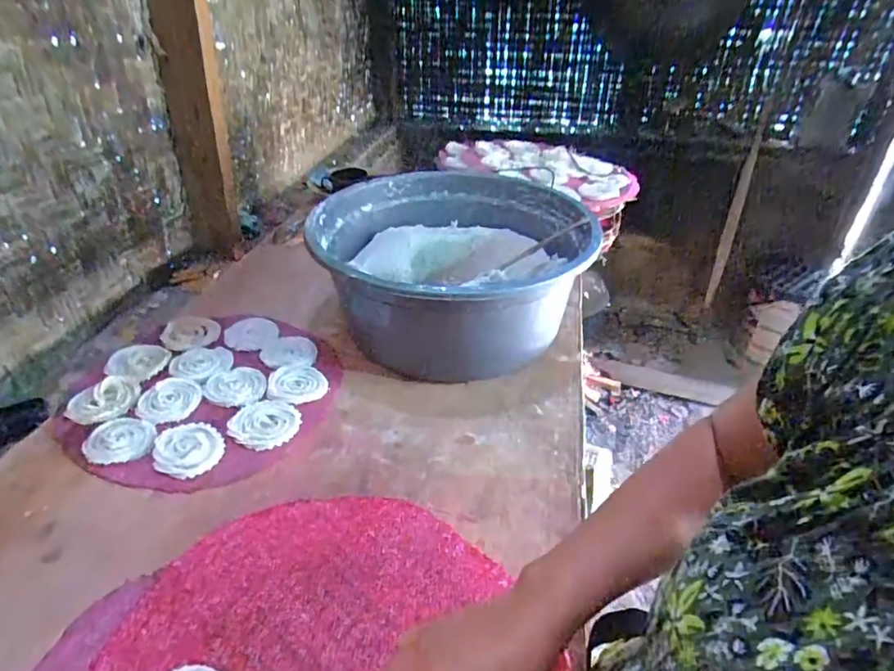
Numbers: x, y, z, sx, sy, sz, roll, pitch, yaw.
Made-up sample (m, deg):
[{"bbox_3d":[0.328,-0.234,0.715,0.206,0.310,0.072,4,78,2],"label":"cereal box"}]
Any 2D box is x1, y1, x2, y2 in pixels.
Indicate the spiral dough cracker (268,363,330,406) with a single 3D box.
[{"bbox_3d":[-0.202,0.063,0.713,0.076,0.011,0.086,-7,34,-13],"label":"spiral dough cracker"}]

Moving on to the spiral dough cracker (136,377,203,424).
[{"bbox_3d":[-0.352,0.081,0.676,0.069,0.007,0.081,5,33,4],"label":"spiral dough cracker"}]

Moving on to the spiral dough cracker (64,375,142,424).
[{"bbox_3d":[-0.428,0.081,0.665,0.070,0.013,0.081,18,36,24],"label":"spiral dough cracker"}]

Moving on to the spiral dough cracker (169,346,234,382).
[{"bbox_3d":[-0.346,0.036,0.745,0.079,0.004,0.080,6,33,6],"label":"spiral dough cracker"}]

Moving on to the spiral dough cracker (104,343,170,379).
[{"bbox_3d":[-0.432,0.033,0.739,0.081,0.008,0.081,1,33,-1],"label":"spiral dough cracker"}]

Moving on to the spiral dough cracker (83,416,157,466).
[{"bbox_3d":[-0.379,0.121,0.612,0.072,0.005,0.077,1,33,-1],"label":"spiral dough cracker"}]

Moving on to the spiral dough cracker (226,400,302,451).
[{"bbox_3d":[-0.222,0.107,0.646,0.075,0.012,0.080,1,33,-1],"label":"spiral dough cracker"}]

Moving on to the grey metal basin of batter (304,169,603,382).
[{"bbox_3d":[0.004,-0.079,0.820,0.377,0.226,0.381,1,33,-1],"label":"grey metal basin of batter"}]

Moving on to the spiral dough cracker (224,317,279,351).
[{"bbox_3d":[-0.300,-0.003,0.813,0.067,0.021,0.066,1,33,-1],"label":"spiral dough cracker"}]

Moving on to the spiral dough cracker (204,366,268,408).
[{"bbox_3d":[-0.280,0.065,0.699,0.081,0.011,0.070,4,33,3],"label":"spiral dough cracker"}]

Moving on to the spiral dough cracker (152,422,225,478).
[{"bbox_3d":[-0.296,0.128,0.604,0.079,0.011,0.068,20,37,26],"label":"spiral dough cracker"}]

